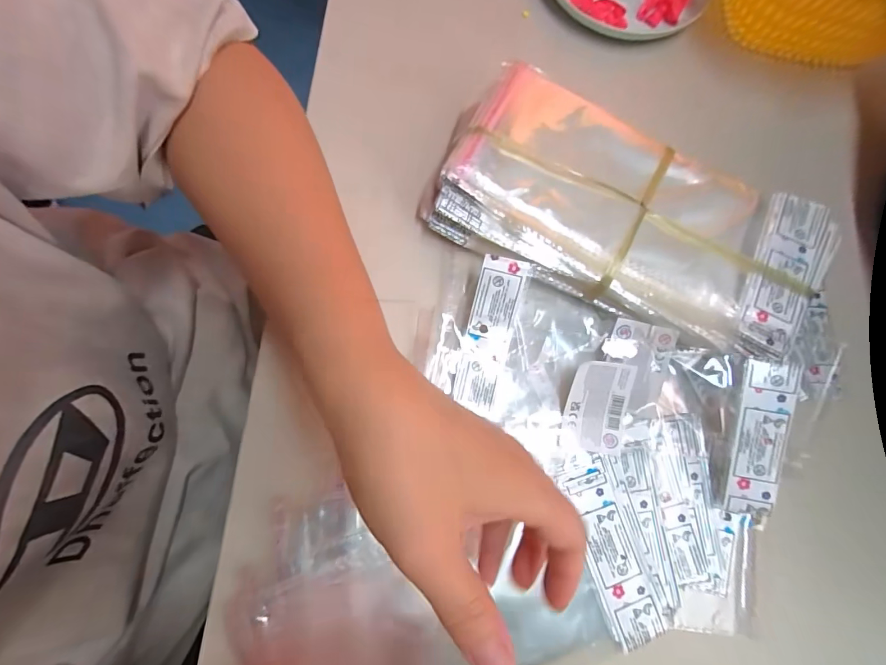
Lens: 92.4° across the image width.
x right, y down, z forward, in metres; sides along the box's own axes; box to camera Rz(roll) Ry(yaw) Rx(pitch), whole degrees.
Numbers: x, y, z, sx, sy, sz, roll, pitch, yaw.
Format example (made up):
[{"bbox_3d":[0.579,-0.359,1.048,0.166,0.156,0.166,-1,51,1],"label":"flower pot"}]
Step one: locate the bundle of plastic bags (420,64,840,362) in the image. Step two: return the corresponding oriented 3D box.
[{"bbox_3d":[0.128,-0.078,0.286,0.255,0.038,0.129,26,76,1],"label":"bundle of plastic bags"}]

